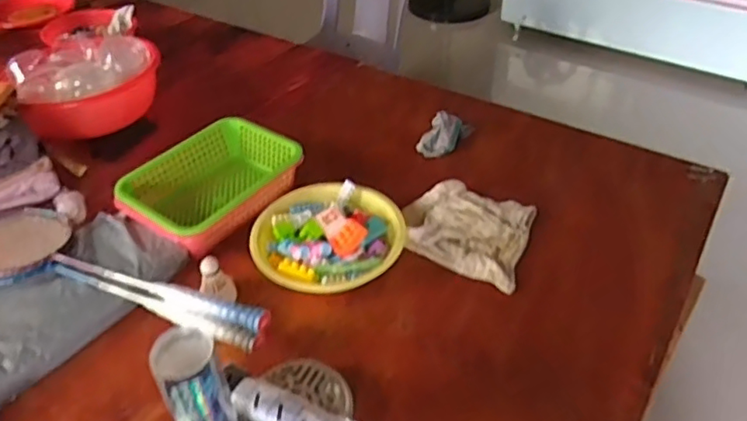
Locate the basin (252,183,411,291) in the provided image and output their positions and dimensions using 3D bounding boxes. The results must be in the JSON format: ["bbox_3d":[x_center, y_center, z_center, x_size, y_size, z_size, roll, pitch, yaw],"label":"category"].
[{"bbox_3d":[-0.083,0.035,1.021,0.243,0.064,0.229,-2,43,2],"label":"basin"}]

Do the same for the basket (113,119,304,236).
[{"bbox_3d":[-0.301,-0.045,1.126,0.207,0.098,0.298,27,50,28],"label":"basket"}]

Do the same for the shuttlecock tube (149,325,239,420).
[{"bbox_3d":[-0.196,0.232,0.695,0.068,0.216,0.072,-18,45,-15],"label":"shuttlecock tube"}]

